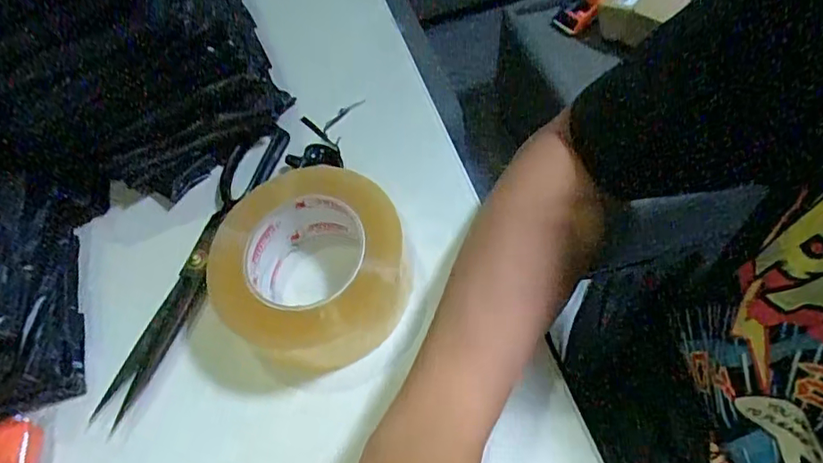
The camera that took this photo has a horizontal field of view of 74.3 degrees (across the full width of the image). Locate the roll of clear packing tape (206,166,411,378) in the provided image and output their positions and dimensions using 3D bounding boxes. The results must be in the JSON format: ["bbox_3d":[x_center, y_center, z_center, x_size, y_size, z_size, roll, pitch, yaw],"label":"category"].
[{"bbox_3d":[-0.067,0.022,0.357,0.121,0.061,0.120,-3,58,5],"label":"roll of clear packing tape"}]

